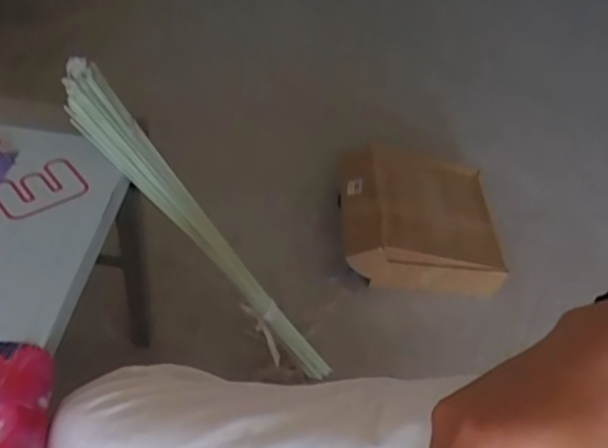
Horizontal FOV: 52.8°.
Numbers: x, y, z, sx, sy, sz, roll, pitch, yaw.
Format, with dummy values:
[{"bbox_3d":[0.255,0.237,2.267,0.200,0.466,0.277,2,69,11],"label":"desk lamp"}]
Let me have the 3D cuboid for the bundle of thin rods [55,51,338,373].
[{"bbox_3d":[-0.127,0.047,0.896,0.051,0.675,0.062,-18,41,19],"label":"bundle of thin rods"}]

